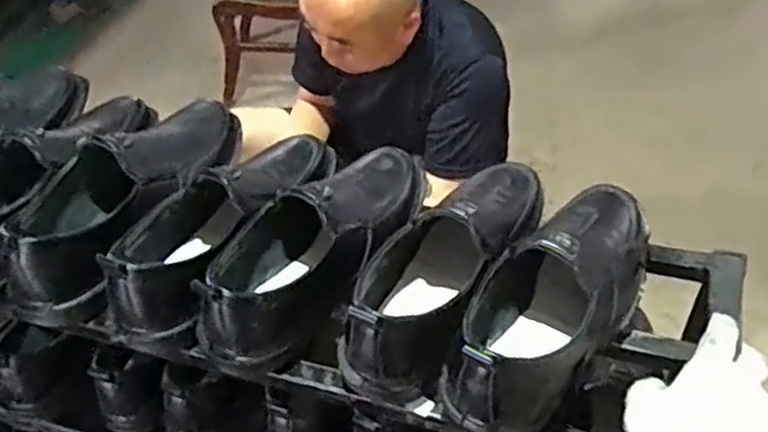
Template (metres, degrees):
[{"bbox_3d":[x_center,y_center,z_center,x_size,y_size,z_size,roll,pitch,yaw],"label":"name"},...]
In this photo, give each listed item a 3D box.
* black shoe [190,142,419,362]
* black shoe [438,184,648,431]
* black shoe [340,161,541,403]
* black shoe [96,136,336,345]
[{"bbox_3d":[-0.054,0.014,0.621,0.094,0.077,0.262,24,53,26],"label":"black shoe"},{"bbox_3d":[0.138,0.059,0.571,0.095,0.089,0.262,30,56,30],"label":"black shoe"},{"bbox_3d":[0.051,0.030,0.596,0.096,0.085,0.259,18,51,22],"label":"black shoe"},{"bbox_3d":[-0.139,-0.002,0.641,0.099,0.090,0.271,24,53,26],"label":"black shoe"}]

